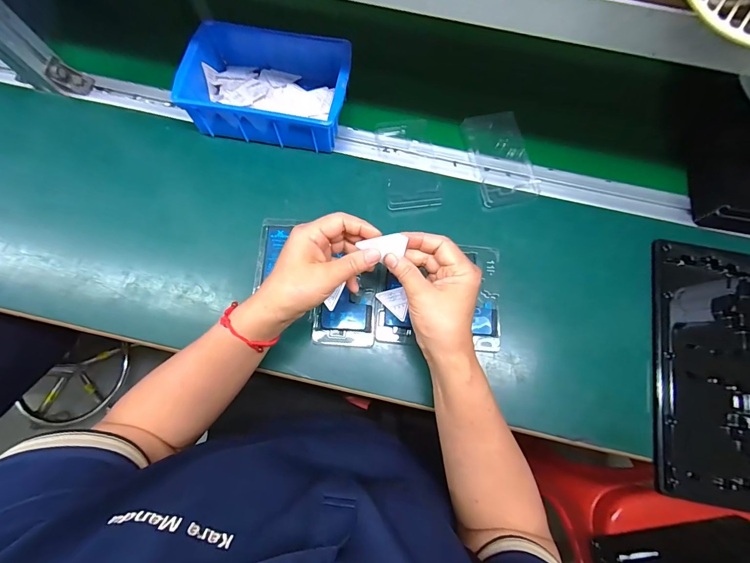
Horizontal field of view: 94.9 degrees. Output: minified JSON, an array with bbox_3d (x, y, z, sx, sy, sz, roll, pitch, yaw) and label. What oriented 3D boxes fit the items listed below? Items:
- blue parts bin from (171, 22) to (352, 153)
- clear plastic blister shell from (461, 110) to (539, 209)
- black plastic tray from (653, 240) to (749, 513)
[{"bbox_3d":[-0.134,-0.258,0.456,0.197,0.068,0.141,9,77,2],"label":"blue parts bin"},{"bbox_3d":[0.169,-0.167,0.465,0.079,0.010,0.132,-14,77,-4],"label":"clear plastic blister shell"},{"bbox_3d":[0.436,0.108,0.402,0.208,0.032,0.285,11,77,2],"label":"black plastic tray"}]

